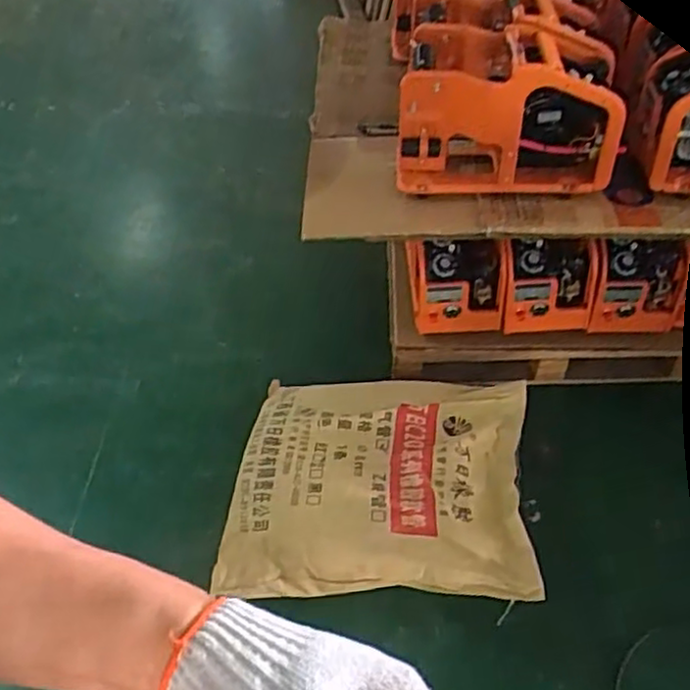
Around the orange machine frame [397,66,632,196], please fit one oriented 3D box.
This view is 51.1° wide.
[{"bbox_3d":[0.344,-0.446,1.525,0.468,0.259,0.107,1,46,4],"label":"orange machine frame"}]

